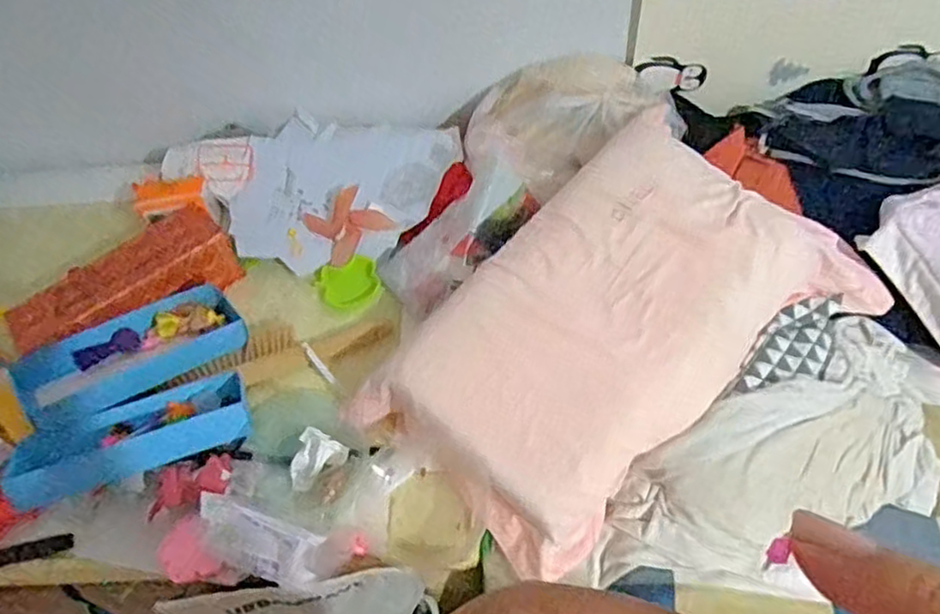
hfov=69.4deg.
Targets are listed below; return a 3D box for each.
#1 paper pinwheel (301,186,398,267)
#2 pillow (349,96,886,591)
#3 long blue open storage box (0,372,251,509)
[{"bbox_3d":[-0.207,-0.142,1.147,0.119,0.018,0.105,-38,83,3],"label":"paper pinwheel"},{"bbox_3d":[0.220,0.030,0.944,0.424,0.153,0.655,37,65,27],"label":"pillow"},{"bbox_3d":[-0.488,0.191,0.980,0.346,0.058,0.122,-13,55,-4],"label":"long blue open storage box"}]

